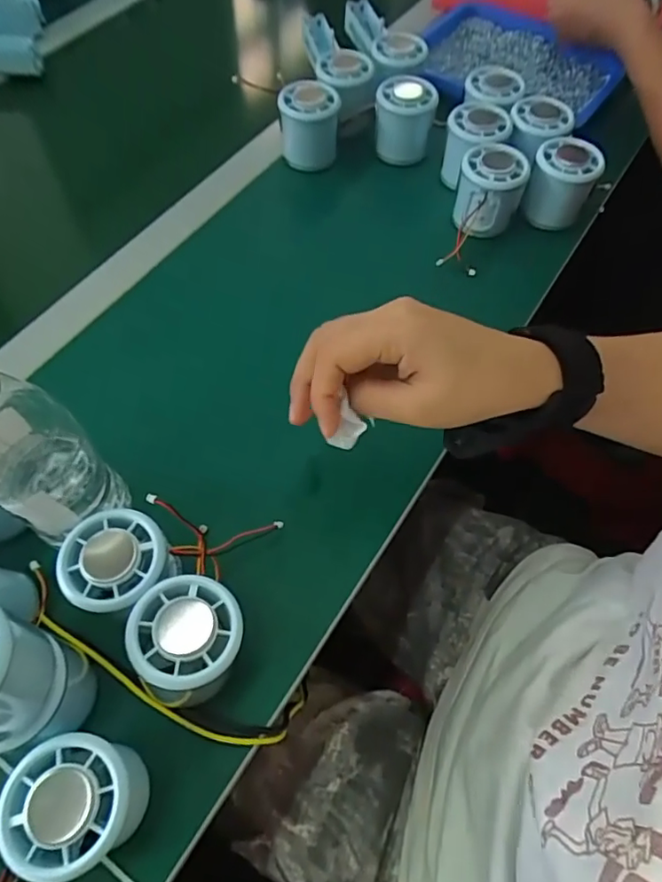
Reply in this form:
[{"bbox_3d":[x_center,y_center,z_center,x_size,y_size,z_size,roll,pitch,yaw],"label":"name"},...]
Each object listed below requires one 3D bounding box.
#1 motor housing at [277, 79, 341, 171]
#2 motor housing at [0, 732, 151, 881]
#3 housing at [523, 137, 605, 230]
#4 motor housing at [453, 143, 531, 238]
[{"bbox_3d":[-0.021,-0.312,0.552,0.056,0.058,0.059,-1,60,0],"label":"motor housing"},{"bbox_3d":[-0.122,0.178,0.278,0.058,0.059,0.061,-10,60,-5],"label":"motor housing"},{"bbox_3d":[0.208,-0.233,0.507,0.053,0.056,0.056,17,62,10],"label":"housing"},{"bbox_3d":[0.141,-0.222,0.500,0.057,0.053,0.062,10,61,7],"label":"motor housing"}]

